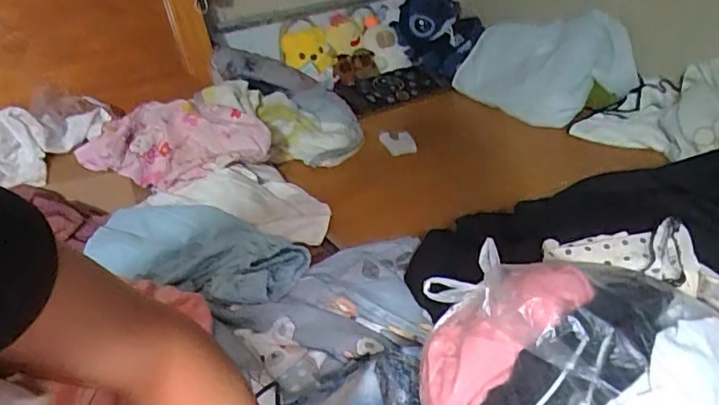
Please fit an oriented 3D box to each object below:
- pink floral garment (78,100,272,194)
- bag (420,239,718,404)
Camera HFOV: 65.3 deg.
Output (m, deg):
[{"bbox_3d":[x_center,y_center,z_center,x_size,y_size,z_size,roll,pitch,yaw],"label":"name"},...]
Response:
[{"bbox_3d":[-0.402,-0.127,1.209,0.323,0.101,0.287,-28,37,-34],"label":"pink floral garment"},{"bbox_3d":[0.209,0.160,0.581,0.280,0.174,0.295,-14,31,-15],"label":"bag"}]

